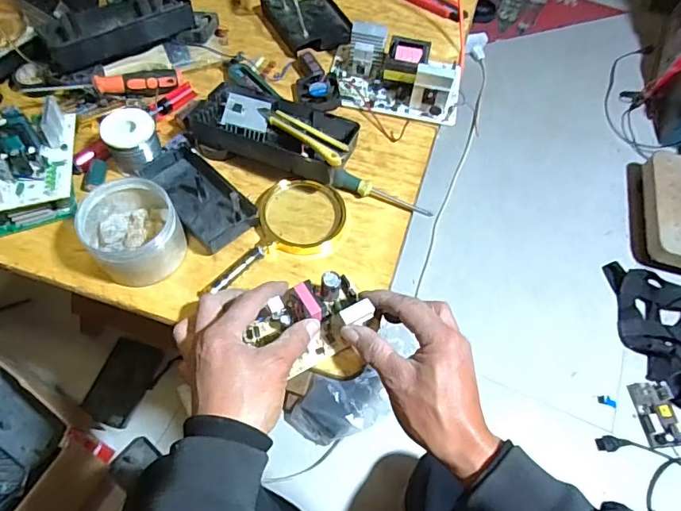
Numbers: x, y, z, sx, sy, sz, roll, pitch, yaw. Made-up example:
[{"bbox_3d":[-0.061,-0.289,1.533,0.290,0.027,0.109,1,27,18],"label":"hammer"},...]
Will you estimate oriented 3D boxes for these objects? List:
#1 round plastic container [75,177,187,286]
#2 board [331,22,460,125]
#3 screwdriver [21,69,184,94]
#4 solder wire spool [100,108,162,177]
[{"bbox_3d":[-0.195,-0.023,0.462,0.081,0.061,0.087,2,60,-3],"label":"round plastic container"},{"bbox_3d":[0.071,-0.232,0.607,0.160,0.053,0.109,11,60,2],"label":"board"},{"bbox_3d":[-0.272,-0.198,0.562,0.171,0.024,0.030,-8,61,-9],"label":"screwdriver"},{"bbox_3d":[-0.214,-0.116,0.510,0.050,0.052,0.051,2,60,-3],"label":"solder wire spool"}]

